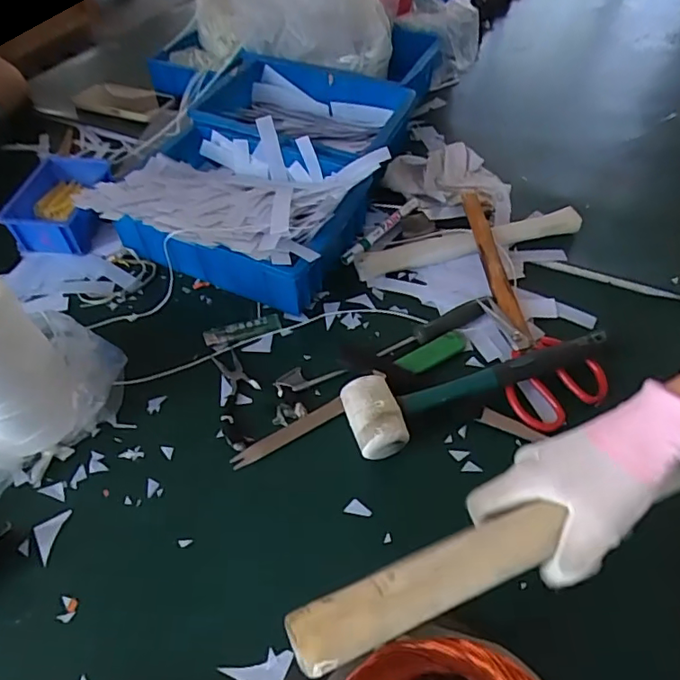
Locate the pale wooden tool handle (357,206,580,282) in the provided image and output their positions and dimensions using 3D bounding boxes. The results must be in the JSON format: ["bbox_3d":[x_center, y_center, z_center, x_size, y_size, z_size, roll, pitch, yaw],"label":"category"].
[{"bbox_3d":[0.165,-0.128,0.693,0.302,0.015,0.041,-13,65,-10],"label":"pale wooden tool handle"}]

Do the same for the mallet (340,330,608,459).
[{"bbox_3d":[0.139,0.037,0.544,0.280,0.045,0.074,-20,52,-15],"label":"mallet"}]

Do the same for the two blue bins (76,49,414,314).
[{"bbox_3d":[-0.092,-0.210,0.700,0.267,0.122,0.407,14,51,12],"label":"two blue bins"}]

